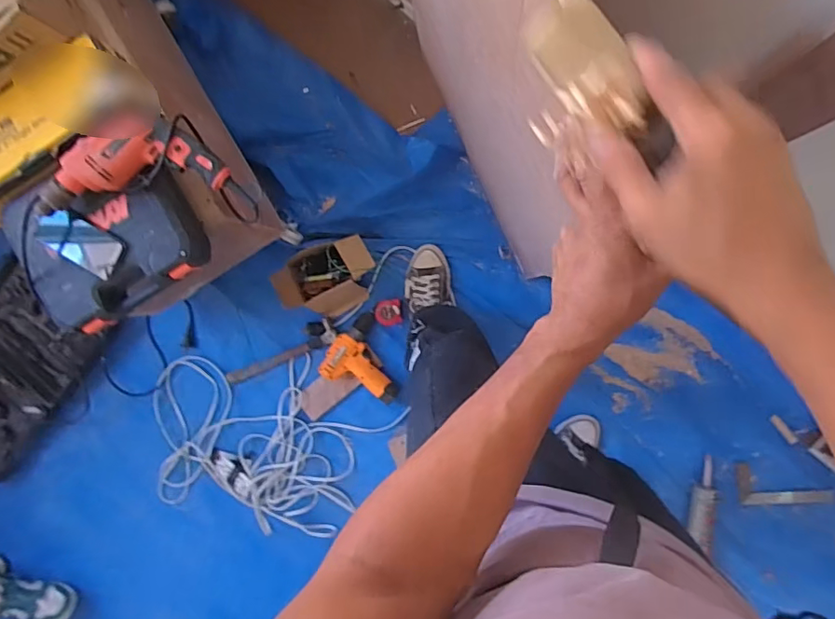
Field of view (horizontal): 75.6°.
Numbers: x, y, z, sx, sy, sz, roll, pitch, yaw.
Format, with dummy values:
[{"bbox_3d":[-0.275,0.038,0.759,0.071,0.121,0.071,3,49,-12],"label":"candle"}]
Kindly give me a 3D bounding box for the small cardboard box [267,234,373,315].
[{"bbox_3d":[-0.213,-0.071,1.289,0.233,0.113,0.165,-20,90,8],"label":"small cardboard box"}]

